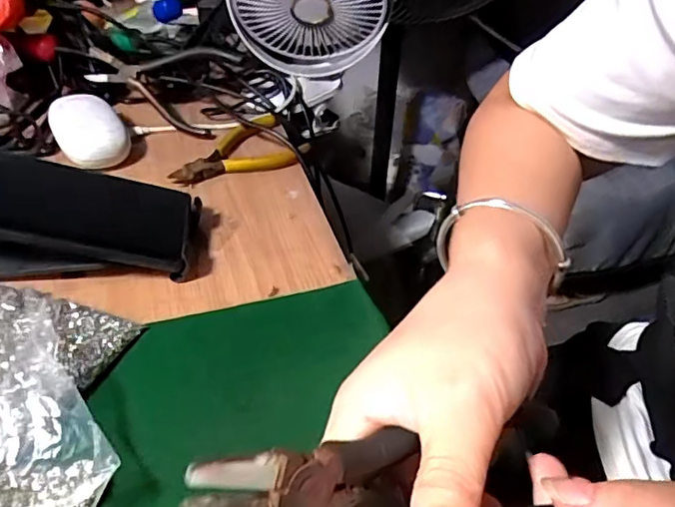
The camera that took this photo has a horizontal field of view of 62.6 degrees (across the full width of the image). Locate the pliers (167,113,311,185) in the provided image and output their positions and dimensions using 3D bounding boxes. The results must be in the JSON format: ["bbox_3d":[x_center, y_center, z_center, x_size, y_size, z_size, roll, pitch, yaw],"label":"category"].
[{"bbox_3d":[-0.090,-0.090,0.483,0.117,0.014,0.072,-23,48,-25],"label":"pliers"}]

